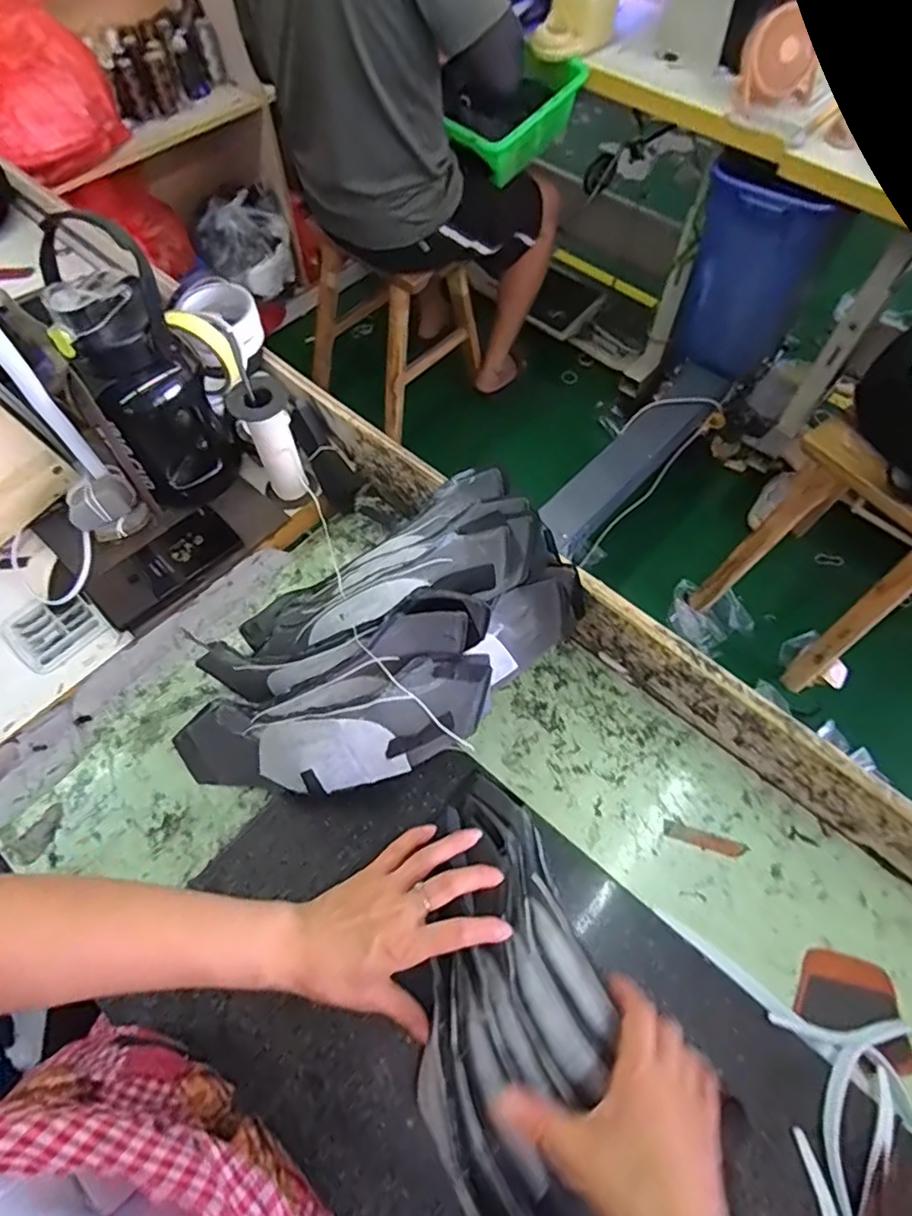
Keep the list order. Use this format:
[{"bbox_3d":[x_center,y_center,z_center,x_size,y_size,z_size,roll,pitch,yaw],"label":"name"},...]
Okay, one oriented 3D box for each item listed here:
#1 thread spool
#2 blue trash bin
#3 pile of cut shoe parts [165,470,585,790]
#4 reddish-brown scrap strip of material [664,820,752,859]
[{"bbox_3d":[-0.193,-0.168,0.642,0.053,0.147,0.054,0,62,0],"label":"thread spool"},{"bbox_3d":[0.708,-0.806,1.454,0.287,0.473,0.231,32,66,15],"label":"blue trash bin"},{"bbox_3d":[-0.080,0.026,0.558,0.384,0.160,0.254,-41,70,-20],"label":"pile of cut shoe parts"},{"bbox_3d":[0.228,0.213,0.551,0.074,0.004,0.016,16,63,8],"label":"reddish-brown scrap strip of material"}]

